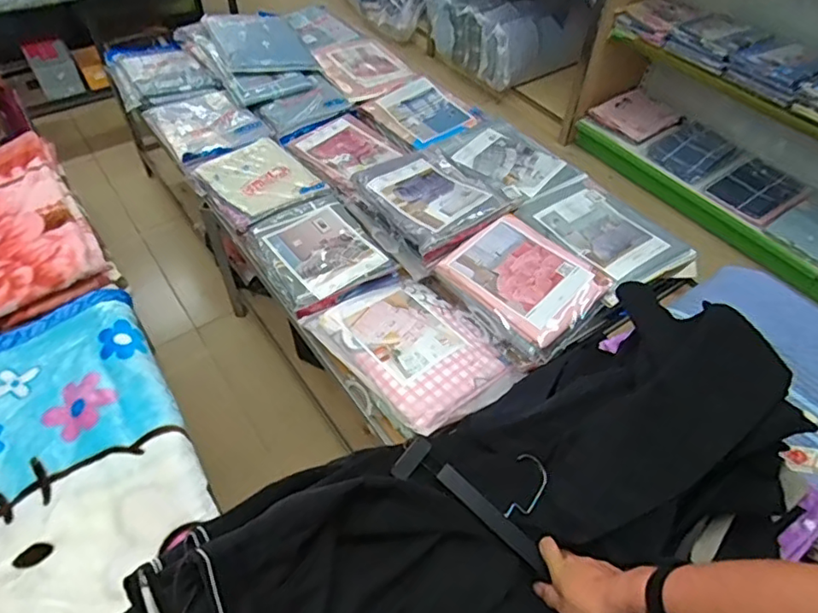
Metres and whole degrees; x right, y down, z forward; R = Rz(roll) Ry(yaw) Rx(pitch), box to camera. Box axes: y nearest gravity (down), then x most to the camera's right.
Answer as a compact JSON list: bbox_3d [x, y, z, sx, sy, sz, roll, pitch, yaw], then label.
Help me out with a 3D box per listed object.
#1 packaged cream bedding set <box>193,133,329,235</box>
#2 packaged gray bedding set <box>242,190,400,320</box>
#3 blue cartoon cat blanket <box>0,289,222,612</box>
[{"bbox_3d":[-0.419,-0.354,1.575,0.278,0.036,0.308,-32,61,-27],"label":"packaged cream bedding set"},{"bbox_3d":[-0.225,-0.147,1.410,0.280,0.062,0.340,-25,58,-23],"label":"packaged gray bedding set"},{"bbox_3d":[-0.640,0.272,1.029,0.426,0.053,0.654,-23,57,-21],"label":"blue cartoon cat blanket"}]

